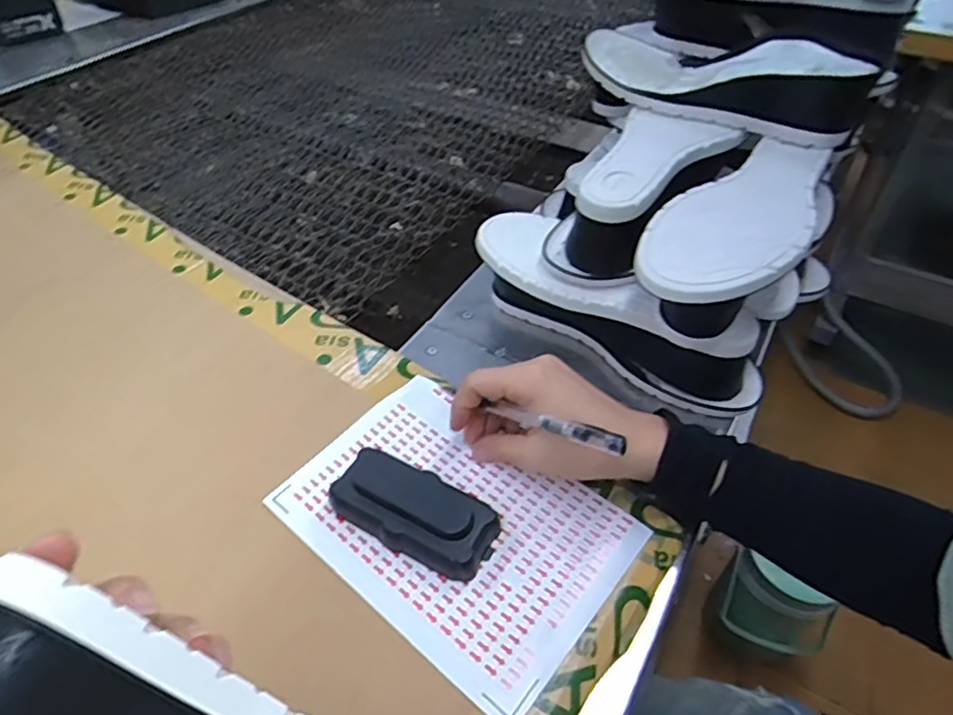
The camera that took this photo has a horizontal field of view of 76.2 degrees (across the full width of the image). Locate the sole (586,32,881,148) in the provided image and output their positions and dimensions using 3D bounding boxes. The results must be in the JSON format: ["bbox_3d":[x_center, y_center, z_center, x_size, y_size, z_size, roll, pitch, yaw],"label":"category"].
[{"bbox_3d":[0.197,-0.236,0.501,0.100,0.055,0.241,-35,56,-30],"label":"sole"}]

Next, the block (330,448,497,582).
[{"bbox_3d":[-0.039,0.095,0.386,0.104,0.022,0.050,24,50,23],"label":"block"}]

